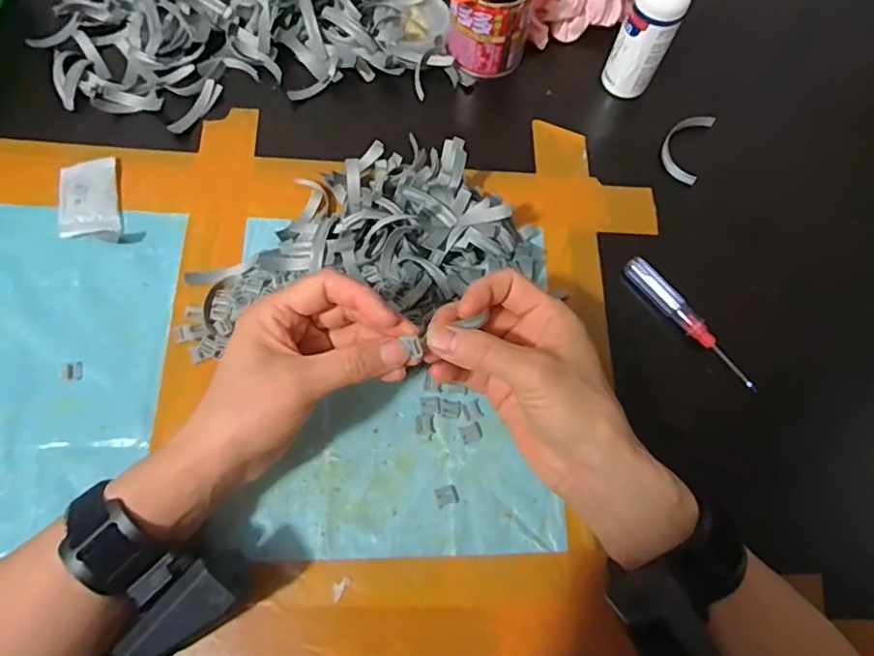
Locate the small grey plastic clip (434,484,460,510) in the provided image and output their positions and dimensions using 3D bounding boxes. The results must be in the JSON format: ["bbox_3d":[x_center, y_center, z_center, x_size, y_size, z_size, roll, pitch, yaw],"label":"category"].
[{"bbox_3d":[0.006,0.106,0.356,0.014,0.004,0.012,-14,70,-8],"label":"small grey plastic clip"}]

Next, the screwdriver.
[{"bbox_3d":[0.179,-0.005,0.402,0.013,0.011,0.118,-35,74,-15],"label":"screwdriver"}]

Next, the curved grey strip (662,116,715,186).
[{"bbox_3d":[0.203,-0.149,0.463,0.031,0.009,0.069,23,69,6],"label":"curved grey strip"}]

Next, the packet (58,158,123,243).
[{"bbox_3d":[-0.253,-0.094,0.413,0.039,0.009,0.071,-12,70,-8],"label":"packet"}]

